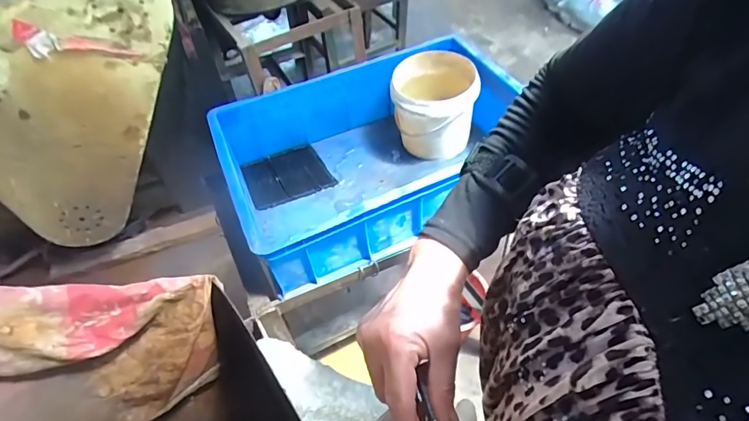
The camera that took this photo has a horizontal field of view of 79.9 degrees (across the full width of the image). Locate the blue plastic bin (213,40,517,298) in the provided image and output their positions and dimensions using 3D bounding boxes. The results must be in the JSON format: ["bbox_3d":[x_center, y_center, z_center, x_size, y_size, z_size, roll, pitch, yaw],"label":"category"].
[{"bbox_3d":[0.014,-0.100,0.807,0.512,0.171,0.335,-22,52,-13],"label":"blue plastic bin"}]

